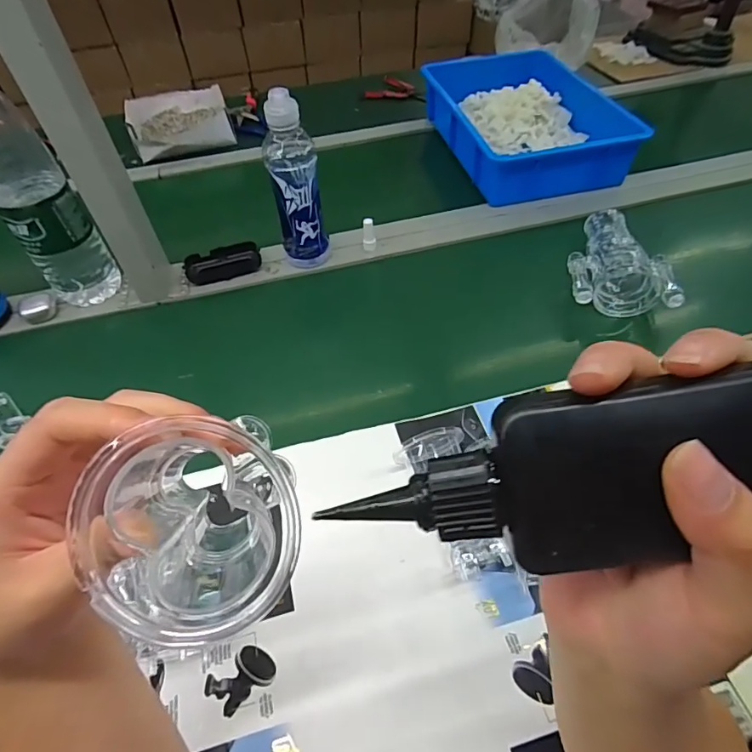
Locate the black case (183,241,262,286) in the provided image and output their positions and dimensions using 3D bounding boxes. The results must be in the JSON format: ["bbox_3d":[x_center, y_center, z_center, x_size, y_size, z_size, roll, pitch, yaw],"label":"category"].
[{"bbox_3d":[-0.232,-0.174,0.737,0.109,0.026,0.054,-12,51,-7],"label":"black case"}]

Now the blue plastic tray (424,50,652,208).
[{"bbox_3d":[0.281,-0.479,0.914,0.289,0.106,0.396,-10,51,-6],"label":"blue plastic tray"}]

